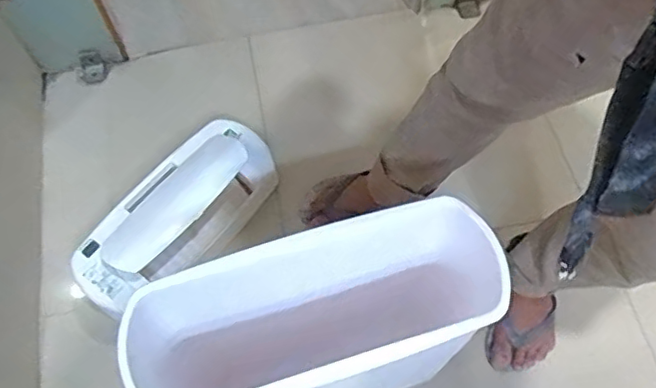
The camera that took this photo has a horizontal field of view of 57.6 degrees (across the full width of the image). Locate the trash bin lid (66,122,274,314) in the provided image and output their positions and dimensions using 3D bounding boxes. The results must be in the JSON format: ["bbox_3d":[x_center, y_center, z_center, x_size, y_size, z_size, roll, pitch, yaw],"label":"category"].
[{"bbox_3d":[-0.275,0.036,1.102,0.173,0.136,0.408,36,70,16],"label":"trash bin lid"}]

